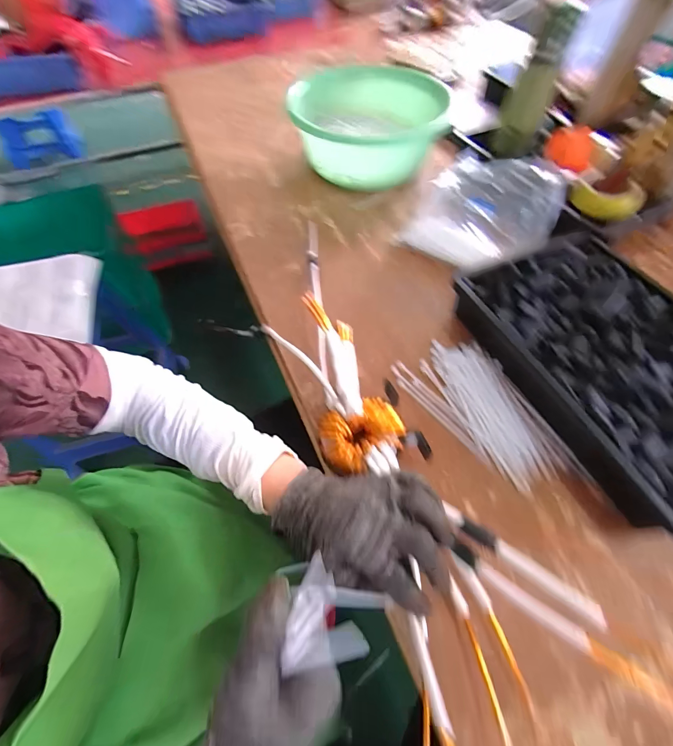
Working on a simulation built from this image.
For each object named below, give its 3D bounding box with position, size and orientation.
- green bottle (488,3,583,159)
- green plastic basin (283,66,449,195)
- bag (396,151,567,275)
[{"bbox_3d":[0.341,-0.493,0.601,0.075,0.188,0.097,18,58,13],"label":"green bottle"},{"bbox_3d":[0.067,-0.511,0.726,0.302,0.124,0.375,3,56,4],"label":"green plastic basin"},{"bbox_3d":[0.249,-0.274,0.592,0.208,0.093,0.226,30,61,20],"label":"bag"}]

